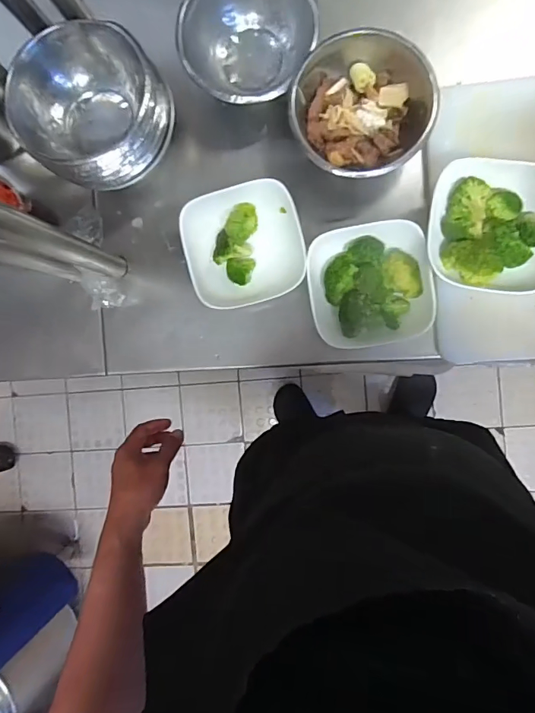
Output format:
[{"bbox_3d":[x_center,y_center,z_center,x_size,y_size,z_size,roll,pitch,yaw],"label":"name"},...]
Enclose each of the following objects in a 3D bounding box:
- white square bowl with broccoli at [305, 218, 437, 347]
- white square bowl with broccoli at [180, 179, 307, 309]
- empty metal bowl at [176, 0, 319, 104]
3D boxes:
[{"bbox_3d":[0.130,-0.091,0.563,0.148,0.041,0.150,-12,90,7],"label":"white square bowl with broccoli"},{"bbox_3d":[-0.030,-0.143,0.572,0.145,0.046,0.141,-14,90,7],"label":"white square bowl with broccoli"},{"bbox_3d":[-0.022,-0.391,0.550,0.158,0.085,0.138,-38,87,6],"label":"empty metal bowl"}]

